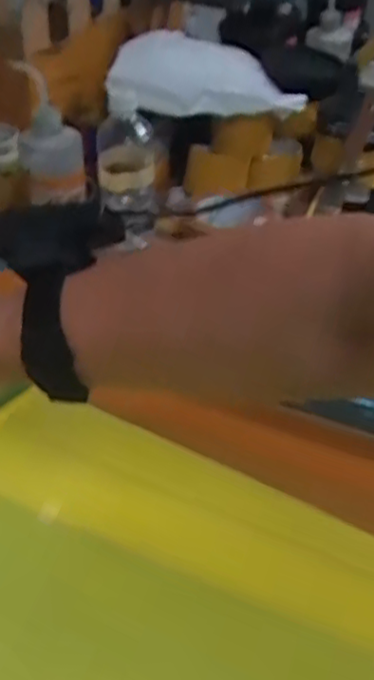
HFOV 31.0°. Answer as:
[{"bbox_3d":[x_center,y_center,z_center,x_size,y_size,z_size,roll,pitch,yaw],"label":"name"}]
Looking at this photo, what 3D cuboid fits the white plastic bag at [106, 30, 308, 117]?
[{"bbox_3d":[0.018,-0.325,0.825,0.235,0.088,0.084,3,40,4],"label":"white plastic bag"}]

